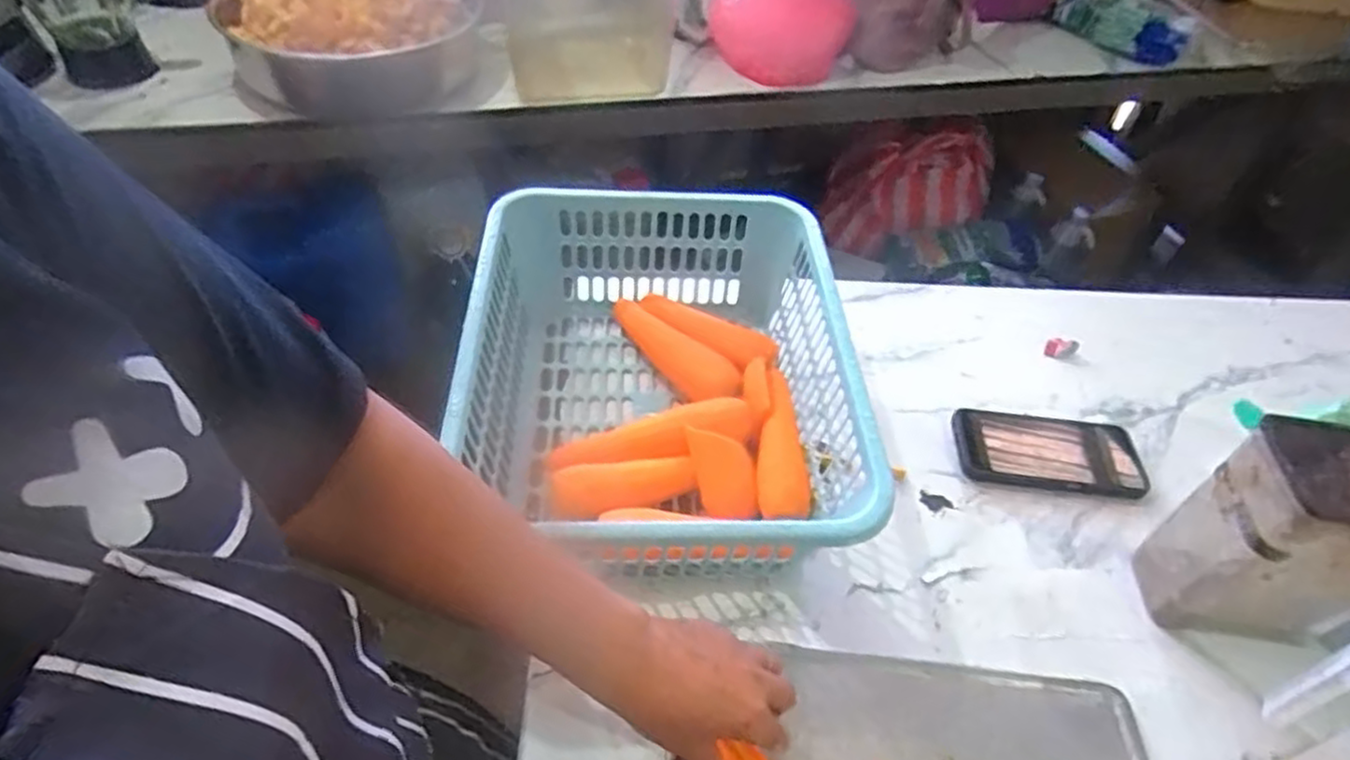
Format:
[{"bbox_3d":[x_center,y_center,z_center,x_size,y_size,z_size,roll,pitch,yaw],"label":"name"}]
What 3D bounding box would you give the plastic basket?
[{"bbox_3d":[-0.016,0.001,0.640,0.307,0.131,0.385,2,47,-3],"label":"plastic basket"}]

